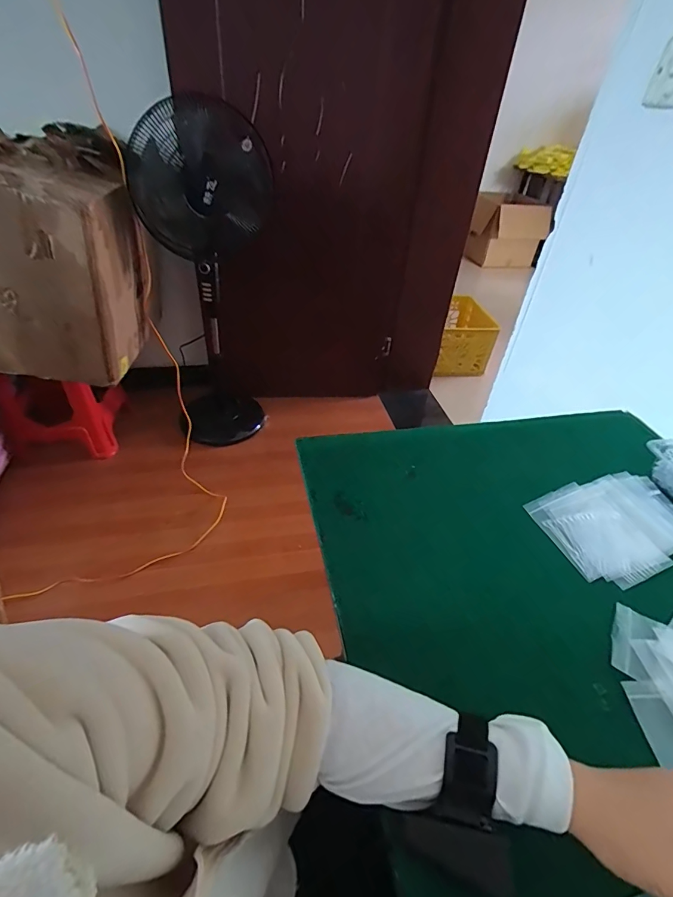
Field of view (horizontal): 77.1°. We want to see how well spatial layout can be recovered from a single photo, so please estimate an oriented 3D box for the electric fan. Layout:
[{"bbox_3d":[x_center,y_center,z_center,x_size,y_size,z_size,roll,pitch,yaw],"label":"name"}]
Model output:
[{"bbox_3d":[-0.450,-0.546,1.578,0.415,1.133,0.531,-12,44,-19],"label":"electric fan"}]

